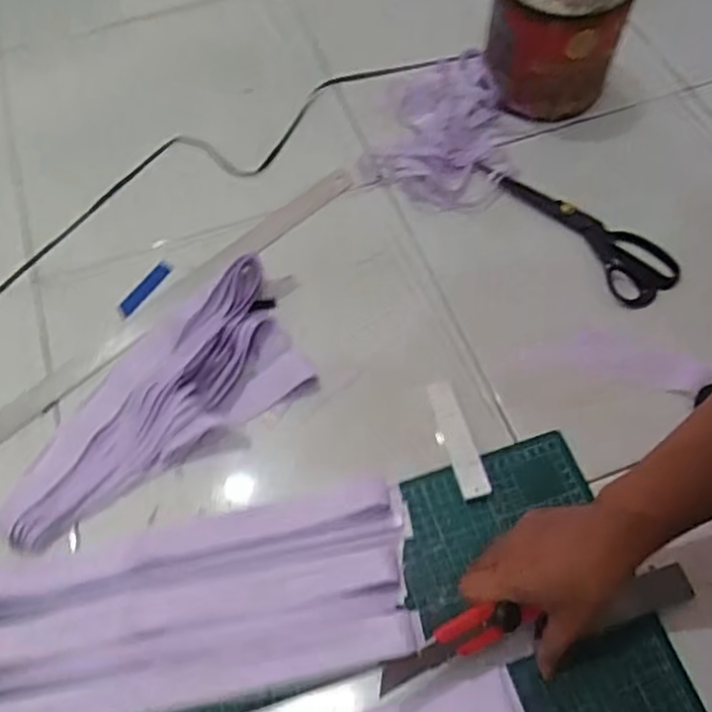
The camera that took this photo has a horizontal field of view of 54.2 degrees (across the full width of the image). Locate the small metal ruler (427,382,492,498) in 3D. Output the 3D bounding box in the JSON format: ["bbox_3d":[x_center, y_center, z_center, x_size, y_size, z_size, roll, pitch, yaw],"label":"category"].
[{"bbox_3d":[0.094,0.075,0.648,0.027,0.006,0.120,-15,55,-6],"label":"small metal ruler"}]

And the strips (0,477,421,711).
[{"bbox_3d":[-0.136,0.208,0.571,0.361,0.010,0.147,-12,63,-5],"label":"strips"}]

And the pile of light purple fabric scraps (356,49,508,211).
[{"bbox_3d":[0.109,-0.275,0.823,0.156,0.029,0.220,20,65,11],"label":"pile of light purple fabric scraps"}]

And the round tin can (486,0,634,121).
[{"bbox_3d":[0.225,-0.378,0.790,0.140,0.167,0.137,0,62,1],"label":"round tin can"}]

